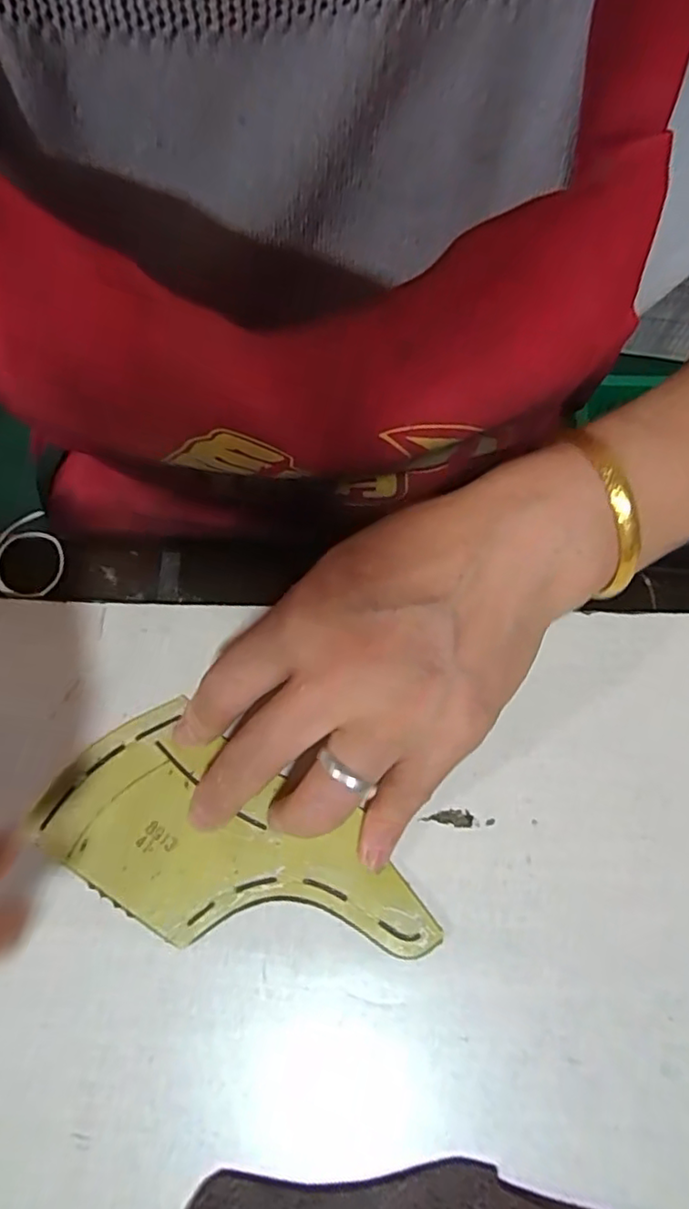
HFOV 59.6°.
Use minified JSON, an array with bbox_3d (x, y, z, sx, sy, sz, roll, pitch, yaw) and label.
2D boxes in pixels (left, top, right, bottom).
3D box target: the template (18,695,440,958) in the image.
[{"bbox_3d":[-0.041,0.098,0.224,0.144,0.004,0.066,33,73,8],"label":"template"}]

